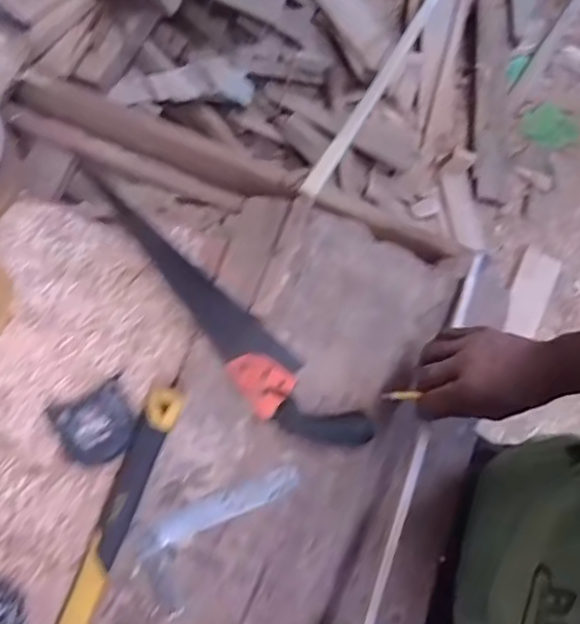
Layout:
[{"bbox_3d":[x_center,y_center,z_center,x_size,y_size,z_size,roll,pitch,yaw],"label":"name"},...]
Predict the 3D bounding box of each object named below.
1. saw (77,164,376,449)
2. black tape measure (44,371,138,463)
[{"bbox_3d":[-0.092,0.012,0.697,0.442,0.026,0.078,41,78,9],"label":"saw"},{"bbox_3d":[-0.218,0.124,0.661,0.078,0.034,0.081,-31,77,-9],"label":"black tape measure"}]

